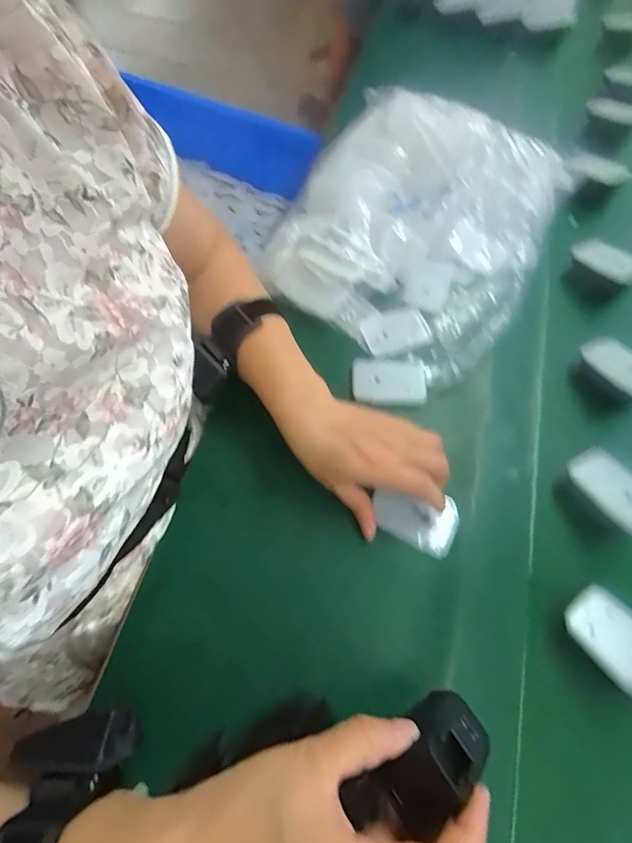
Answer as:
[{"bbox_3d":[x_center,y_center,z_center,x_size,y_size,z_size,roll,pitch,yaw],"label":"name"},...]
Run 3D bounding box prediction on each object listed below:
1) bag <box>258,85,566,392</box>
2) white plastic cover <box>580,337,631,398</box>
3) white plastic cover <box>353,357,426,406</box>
[{"bbox_3d":[0.113,-0.220,0.479,0.269,0.085,0.310,34,68,12],"label":"bag"},{"bbox_3d":[0.293,-0.052,0.425,0.032,0.021,0.078,-22,52,-13],"label":"white plastic cover"},{"bbox_3d":[0.071,-0.040,0.437,0.069,0.005,0.052,2,65,-3],"label":"white plastic cover"}]

